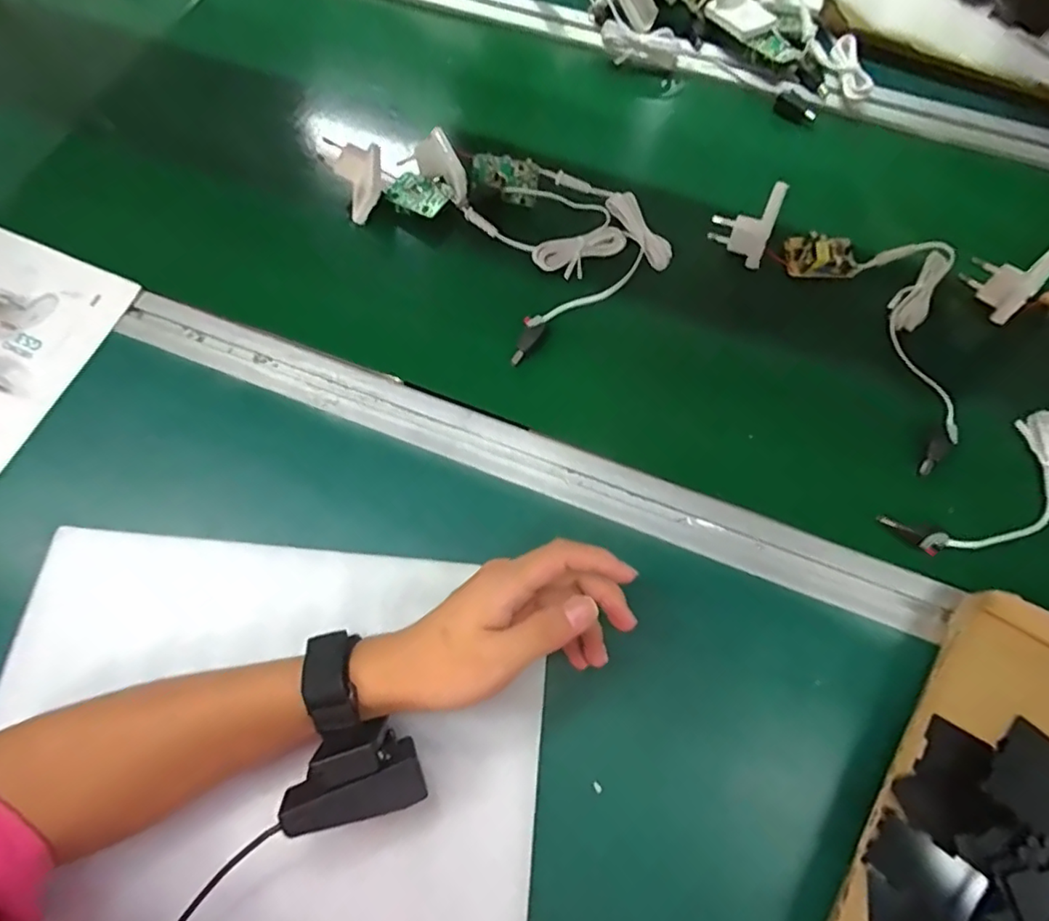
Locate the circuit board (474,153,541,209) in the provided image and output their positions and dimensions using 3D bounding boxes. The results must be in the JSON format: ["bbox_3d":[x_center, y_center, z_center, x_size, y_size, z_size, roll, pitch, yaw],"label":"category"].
[{"bbox_3d":[-0.016,-0.231,0.474,0.053,0.036,0.008,4,29,-3],"label":"circuit board"}]

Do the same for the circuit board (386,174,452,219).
[{"bbox_3d":[-0.087,-0.221,0.476,0.051,0.012,0.033,32,71,9],"label":"circuit board"}]

